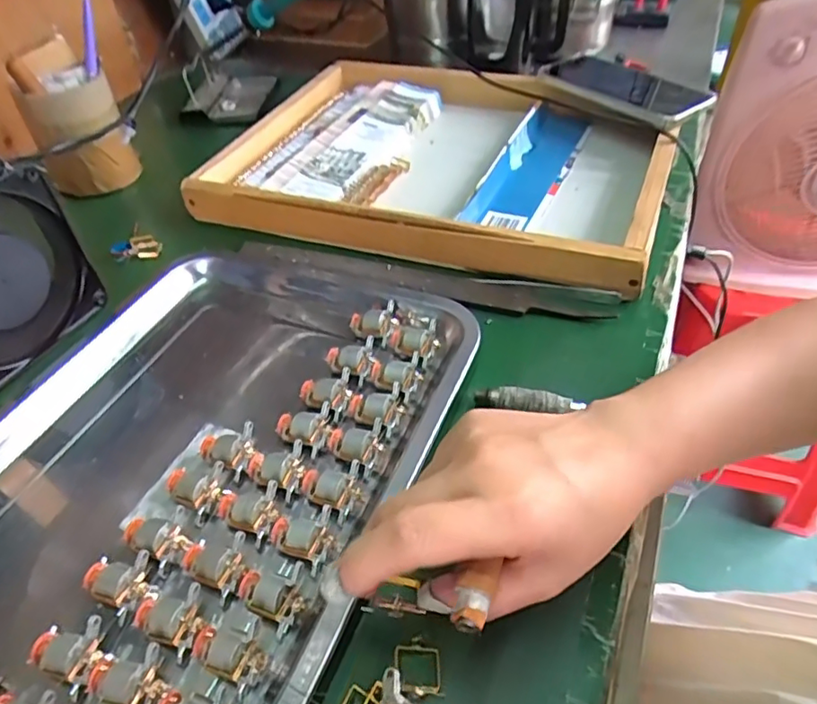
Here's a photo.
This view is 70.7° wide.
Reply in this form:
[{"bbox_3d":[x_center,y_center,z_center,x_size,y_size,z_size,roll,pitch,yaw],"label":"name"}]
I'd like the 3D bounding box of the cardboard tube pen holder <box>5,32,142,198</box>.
[{"bbox_3d":[-0.320,-0.227,0.563,0.064,0.125,0.082,12,48,16],"label":"cardboard tube pen holder"}]

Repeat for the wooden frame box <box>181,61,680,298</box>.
[{"bbox_3d":[0.035,-0.197,0.553,0.406,0.042,0.310,16,49,19],"label":"wooden frame box"}]

